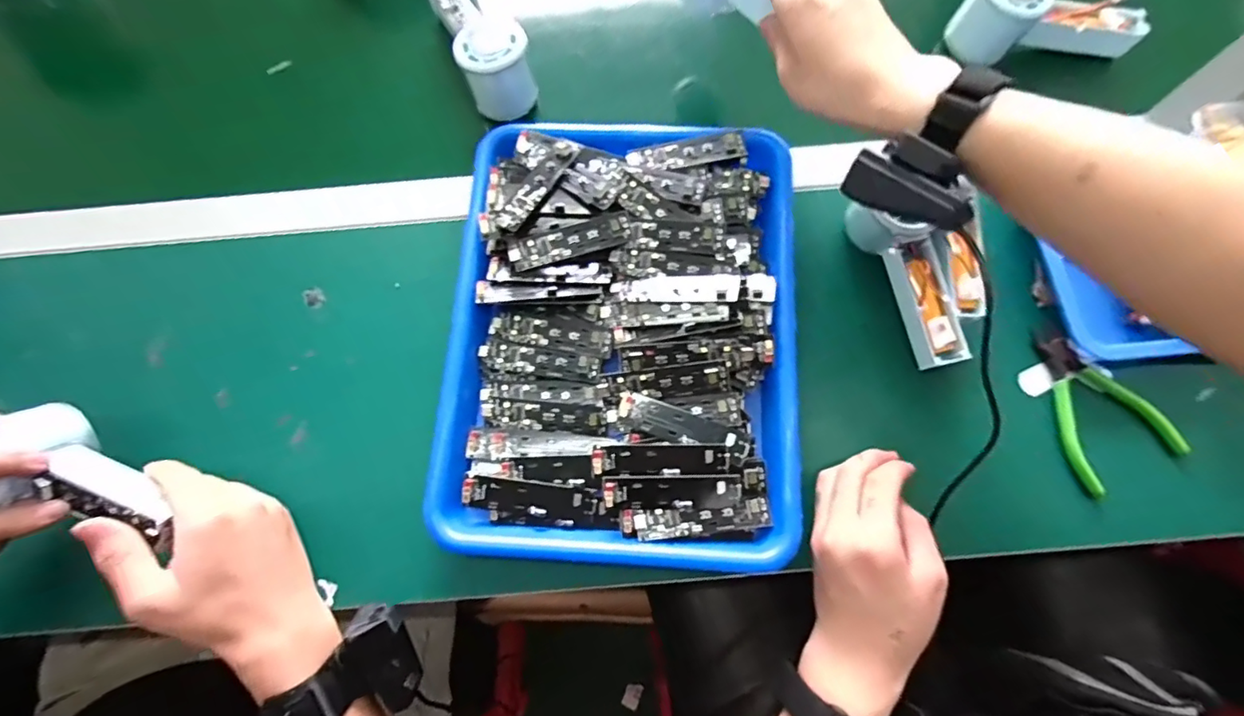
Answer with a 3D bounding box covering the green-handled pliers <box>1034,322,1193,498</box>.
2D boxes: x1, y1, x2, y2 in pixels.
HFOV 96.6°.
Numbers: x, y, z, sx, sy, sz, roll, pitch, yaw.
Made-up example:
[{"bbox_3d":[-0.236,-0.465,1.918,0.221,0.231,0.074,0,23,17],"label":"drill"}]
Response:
[{"bbox_3d":[0.342,0.034,0.406,0.079,0.014,0.116,-29,75,-7],"label":"green-handled pliers"}]

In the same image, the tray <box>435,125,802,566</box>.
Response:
[{"bbox_3d":[0.001,-0.024,0.408,0.252,0.036,0.330,2,73,2],"label":"tray"}]

